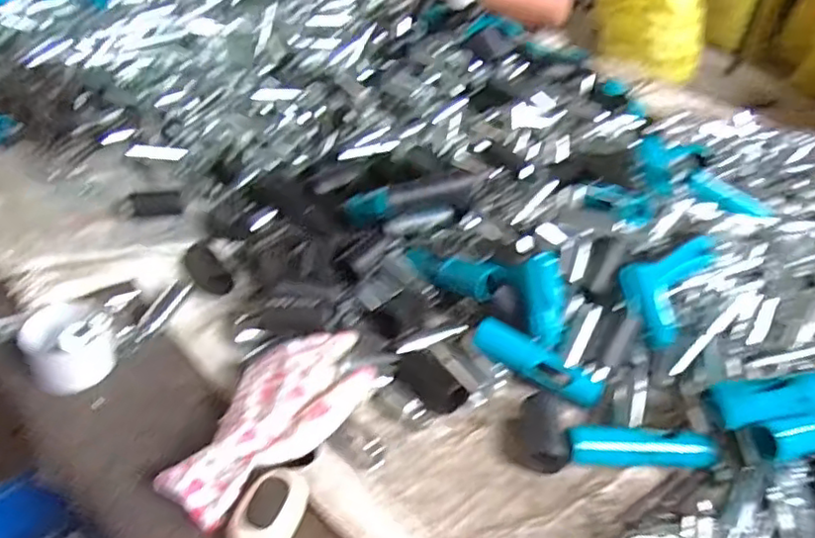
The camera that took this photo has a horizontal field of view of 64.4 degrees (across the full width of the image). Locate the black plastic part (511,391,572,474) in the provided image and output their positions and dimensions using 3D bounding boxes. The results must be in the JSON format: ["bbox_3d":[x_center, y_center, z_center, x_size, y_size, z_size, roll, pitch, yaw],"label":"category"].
[{"bbox_3d":[0.113,0.136,0.551,0.041,0.029,0.072,8,38,2],"label":"black plastic part"}]

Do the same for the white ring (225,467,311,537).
[{"bbox_3d":[-0.096,0.171,0.454,0.044,0.009,0.065,34,58,-7],"label":"white ring"}]

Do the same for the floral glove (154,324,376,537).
[{"bbox_3d":[-0.110,0.114,0.507,0.099,0.050,0.175,31,44,28],"label":"floral glove"}]

